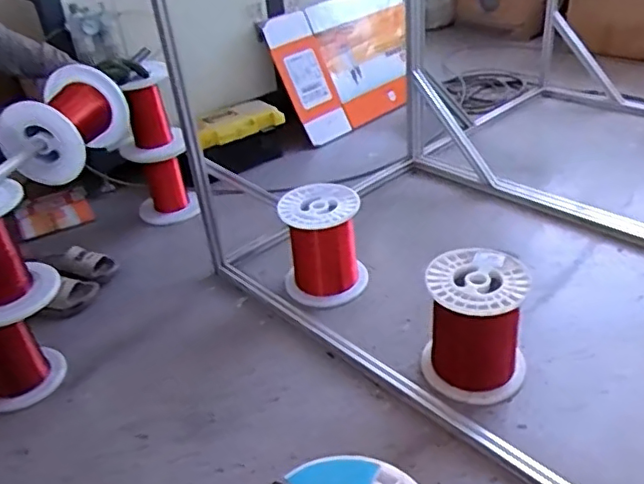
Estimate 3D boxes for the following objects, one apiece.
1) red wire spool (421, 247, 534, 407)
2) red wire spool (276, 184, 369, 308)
[{"bbox_3d":[0.312,0.174,1.227,0.199,0.247,0.192,-5,35,4],"label":"red wire spool"},{"bbox_3d":[0.003,0.004,1.543,0.193,0.263,0.183,-5,35,4],"label":"red wire spool"}]

